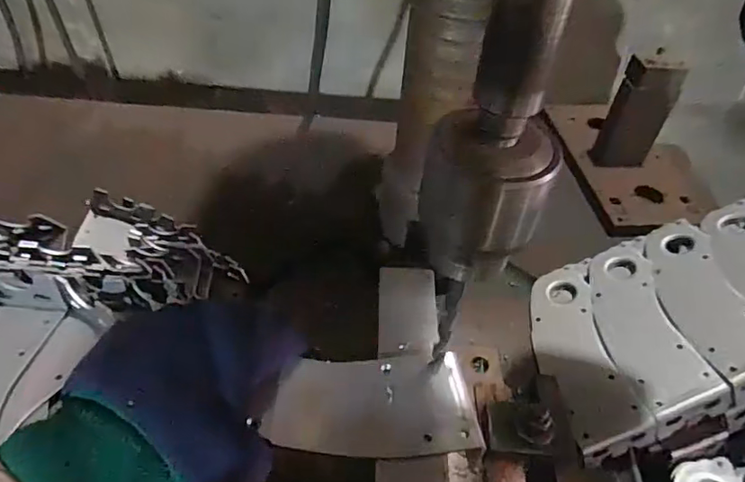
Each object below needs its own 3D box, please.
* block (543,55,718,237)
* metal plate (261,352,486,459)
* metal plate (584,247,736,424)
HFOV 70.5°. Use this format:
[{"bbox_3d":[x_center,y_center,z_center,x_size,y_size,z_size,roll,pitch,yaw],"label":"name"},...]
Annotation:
[{"bbox_3d":[0.380,-0.163,0.735,0.172,0.150,0.285,1,47,-3],"label":"block"},{"bbox_3d":[0.001,0.094,0.302,0.113,0.004,0.059,-1,49,-8],"label":"metal plate"},{"bbox_3d":[0.236,0.071,0.469,0.067,0.011,0.175,-19,41,13],"label":"metal plate"}]

